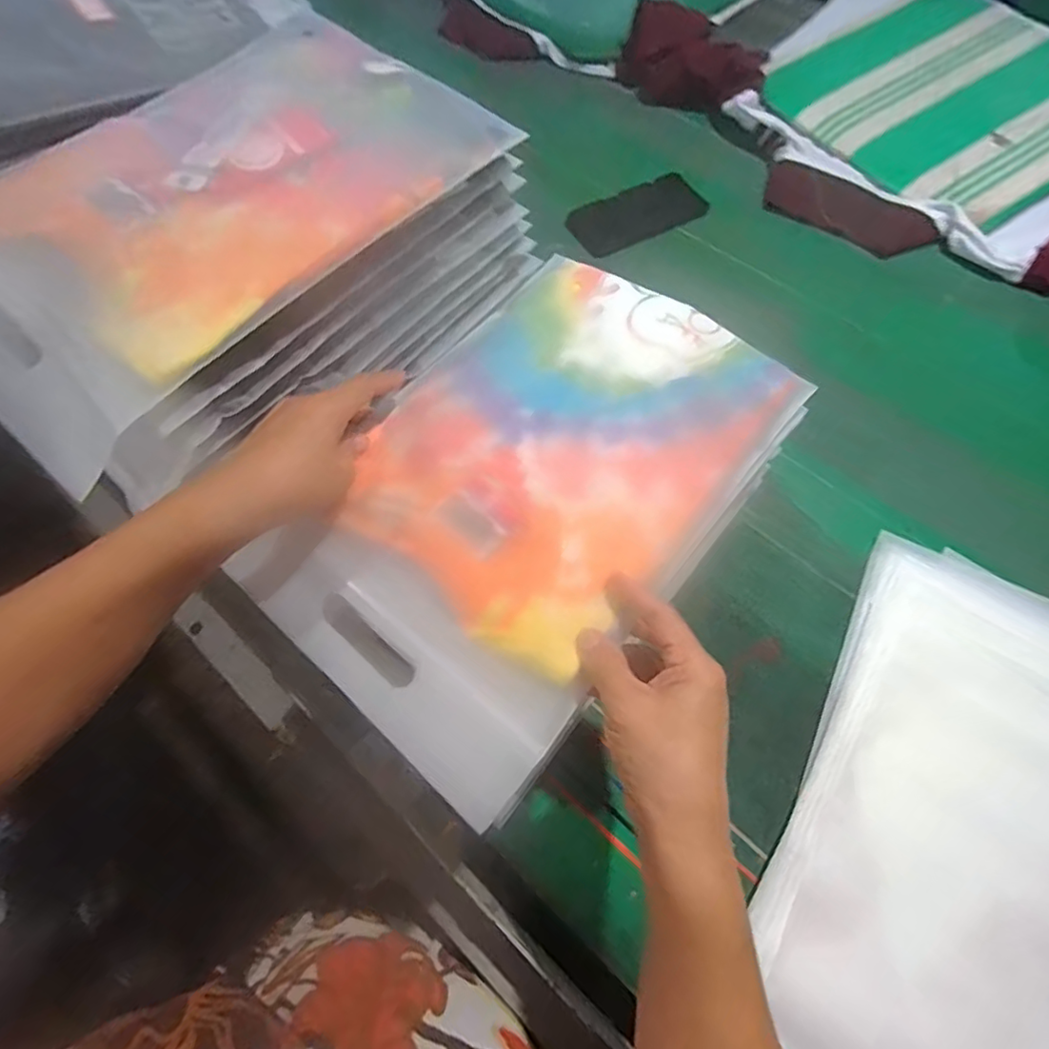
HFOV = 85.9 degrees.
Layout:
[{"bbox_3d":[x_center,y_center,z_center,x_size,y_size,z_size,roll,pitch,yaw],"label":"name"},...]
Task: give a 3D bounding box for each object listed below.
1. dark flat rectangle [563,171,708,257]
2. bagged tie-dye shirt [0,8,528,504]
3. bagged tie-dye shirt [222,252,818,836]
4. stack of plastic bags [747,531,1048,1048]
[{"bbox_3d":[0.137,-0.379,0.693,0.160,0.016,0.077,-27,67,-11],"label":"dark flat rectangle"},{"bbox_3d":[-0.218,-0.220,0.366,0.246,0.035,0.353,40,76,17],"label":"bagged tie-dye shirt"},{"bbox_3d":[0.003,-0.033,0.384,0.229,0.025,0.355,36,71,16],"label":"bagged tie-dye shirt"},{"bbox_3d":[0.319,0.239,0.379,0.271,0.022,0.435,31,70,14],"label":"stack of plastic bags"}]

